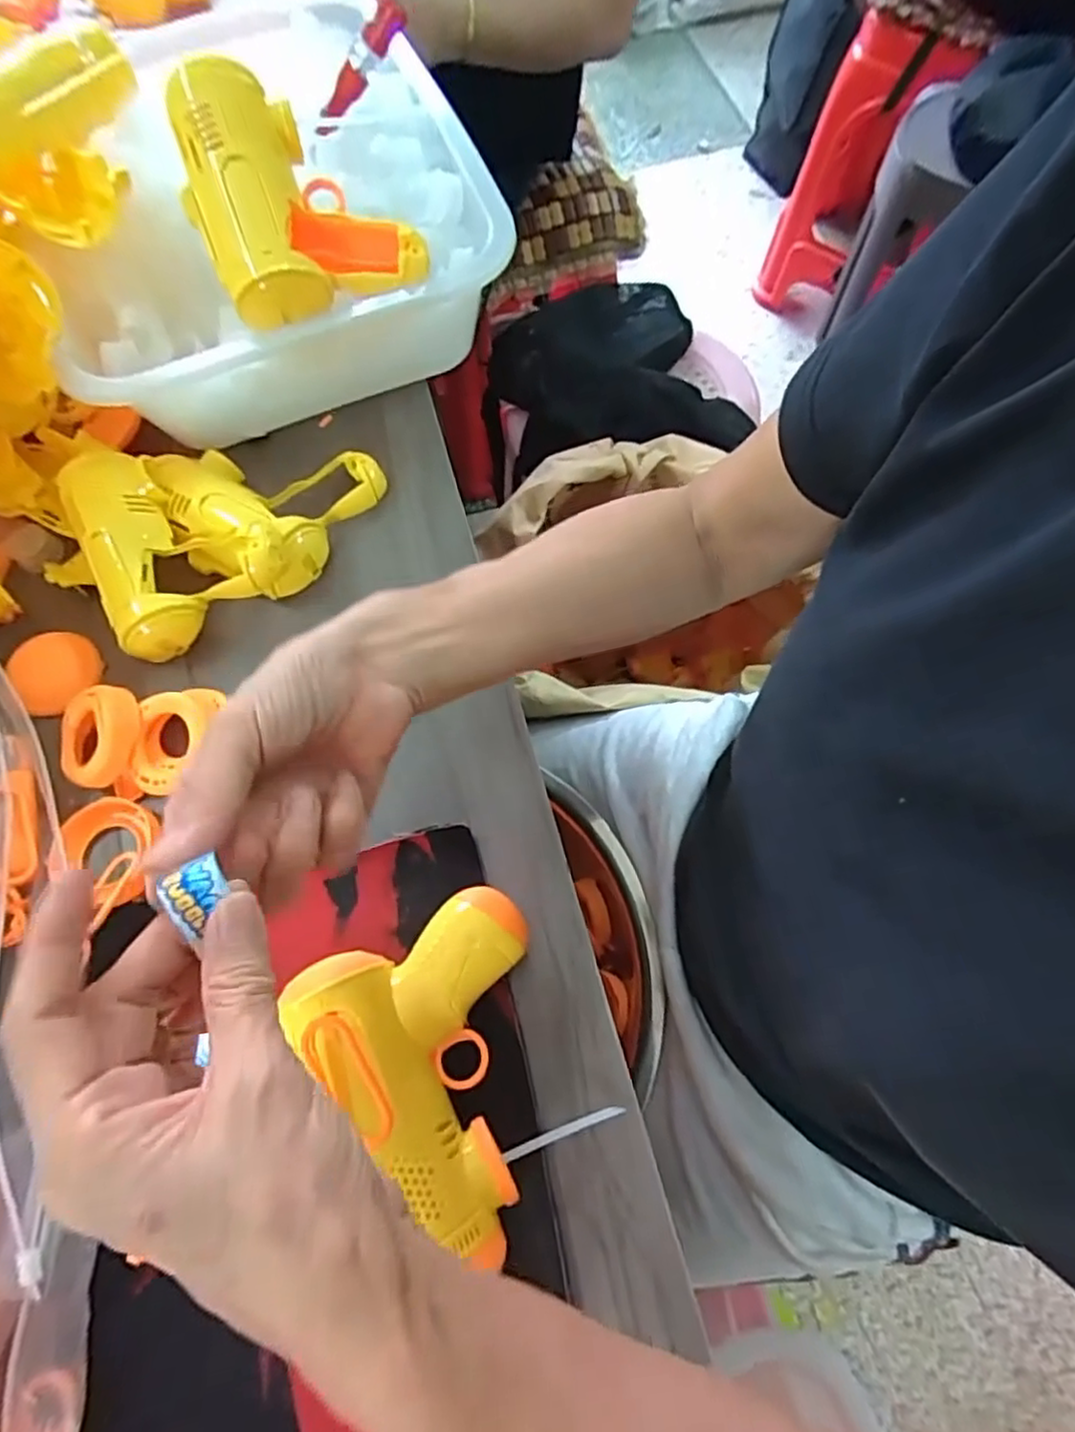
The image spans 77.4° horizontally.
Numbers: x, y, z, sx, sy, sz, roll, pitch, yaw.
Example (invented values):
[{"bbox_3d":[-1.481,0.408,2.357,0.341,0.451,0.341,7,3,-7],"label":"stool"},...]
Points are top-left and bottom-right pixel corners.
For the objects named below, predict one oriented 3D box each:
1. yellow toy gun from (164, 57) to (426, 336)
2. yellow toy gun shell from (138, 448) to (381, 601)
[{"bbox_3d":[-0.147,-0.315,0.402,0.116,0.054,0.137,-26,106,-17],"label":"yellow toy gun"},{"bbox_3d":[-0.186,-0.144,0.441,0.124,0.046,0.132,30,73,14],"label":"yellow toy gun shell"}]

